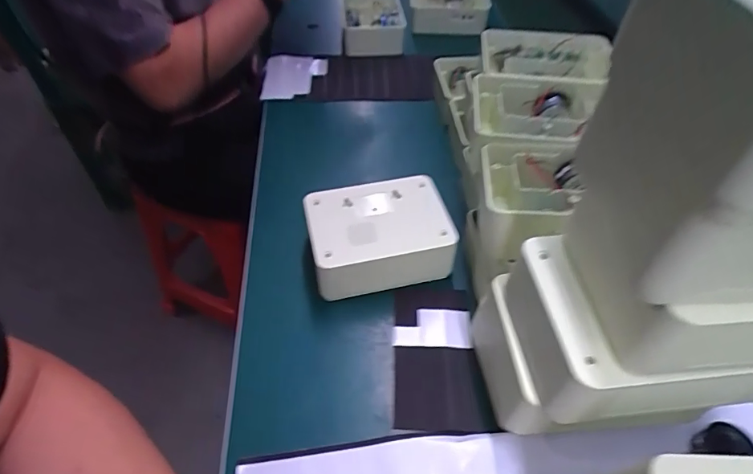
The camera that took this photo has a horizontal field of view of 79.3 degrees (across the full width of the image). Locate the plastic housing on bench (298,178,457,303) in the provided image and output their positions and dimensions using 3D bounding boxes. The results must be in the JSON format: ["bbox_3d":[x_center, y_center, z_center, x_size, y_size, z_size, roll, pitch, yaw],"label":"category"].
[{"bbox_3d":[0.001,0.001,0.483,0.140,0.070,0.102,-8,49,-10],"label":"plastic housing on bench"}]

